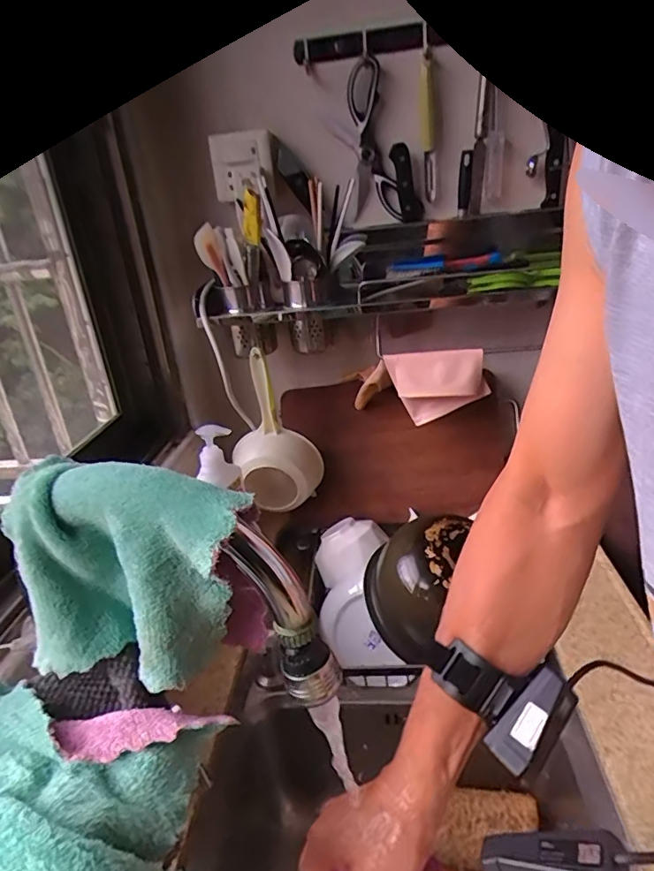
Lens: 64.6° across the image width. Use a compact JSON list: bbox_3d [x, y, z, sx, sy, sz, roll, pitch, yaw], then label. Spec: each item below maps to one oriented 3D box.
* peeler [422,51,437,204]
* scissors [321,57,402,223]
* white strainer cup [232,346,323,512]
[{"bbox_3d":[0.142,-0.428,0.719,0.019,0.174,0.019,-2,24,10],"label":"peeler"},{"bbox_3d":[0.050,-0.419,0.743,0.095,0.194,0.020,3,26,22],"label":"scissors"},{"bbox_3d":[-0.079,-0.003,0.771,0.125,0.229,0.072,-8,24,-4],"label":"white strainer cup"}]

